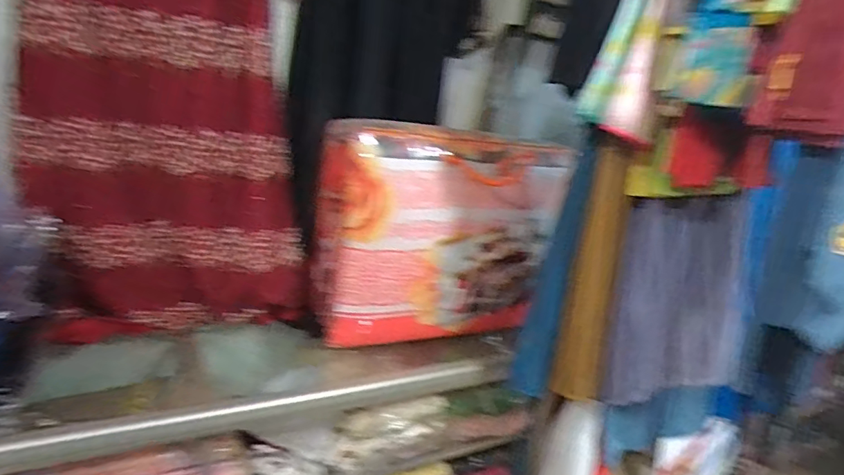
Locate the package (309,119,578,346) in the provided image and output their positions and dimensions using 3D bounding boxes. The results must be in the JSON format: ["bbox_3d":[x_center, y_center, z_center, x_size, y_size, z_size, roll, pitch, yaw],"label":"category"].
[{"bbox_3d":[0.040,-0.011,1.087,0.512,0.403,0.200,1,15,-24],"label":"package"}]

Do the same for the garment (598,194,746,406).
[{"bbox_3d":[0.483,0.118,0.947,0.319,0.375,0.046,3,14,-20],"label":"garment"}]

